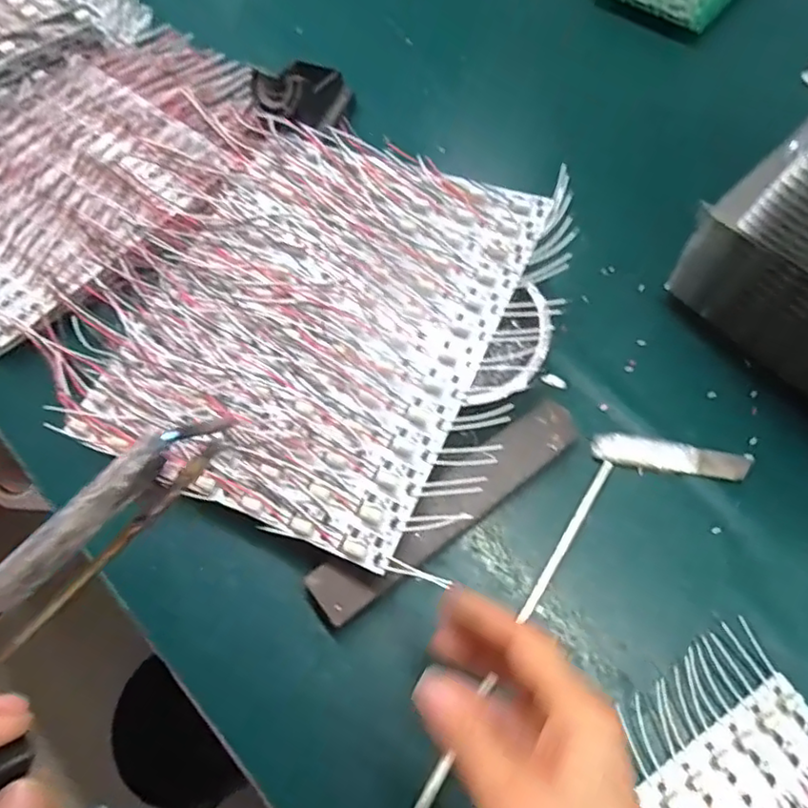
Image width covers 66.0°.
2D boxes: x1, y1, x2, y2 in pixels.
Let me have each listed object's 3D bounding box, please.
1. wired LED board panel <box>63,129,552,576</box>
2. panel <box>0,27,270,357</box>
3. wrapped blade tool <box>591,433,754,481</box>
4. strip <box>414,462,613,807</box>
[{"bbox_3d":[-0.057,-0.063,0.425,0.250,0.043,0.280,24,64,9],"label":"wired LED board panel"},{"bbox_3d":[-0.275,-0.175,0.499,0.201,0.039,0.354,40,71,17],"label":"panel"},{"bbox_3d":[0.179,0.036,0.417,0.103,0.007,0.022,9,62,1],"label":"wrapped blade tool"},{"bbox_3d":[0.059,0.143,0.358,0.007,0.004,0.279,31,65,12],"label":"strip"}]

